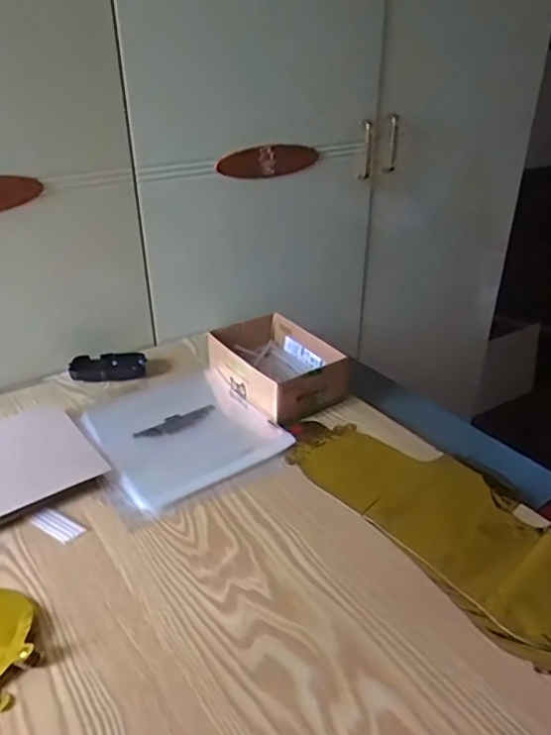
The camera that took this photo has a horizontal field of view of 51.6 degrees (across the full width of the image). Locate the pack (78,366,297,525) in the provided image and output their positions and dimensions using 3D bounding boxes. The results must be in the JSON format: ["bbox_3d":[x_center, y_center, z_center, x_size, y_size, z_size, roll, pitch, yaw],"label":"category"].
[{"bbox_3d":[-0.135,0.076,0.745,0.230,0.015,0.241,-19,35,-33],"label":"pack"}]

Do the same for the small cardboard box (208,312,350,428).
[{"bbox_3d":[-0.002,-0.004,0.857,0.134,0.067,0.195,-18,35,-31],"label":"small cardboard box"}]

